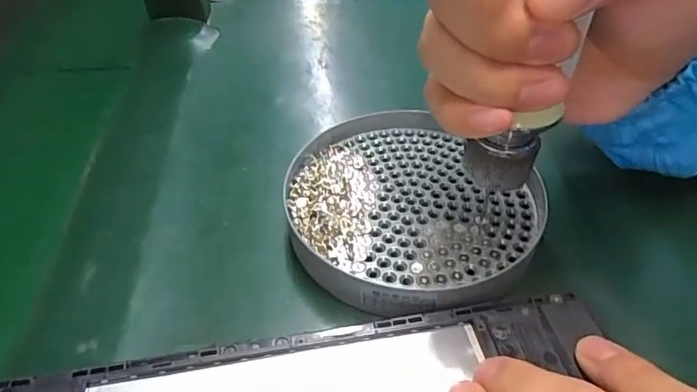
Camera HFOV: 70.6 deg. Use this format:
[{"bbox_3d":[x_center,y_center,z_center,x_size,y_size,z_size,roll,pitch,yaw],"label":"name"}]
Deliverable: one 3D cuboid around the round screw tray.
[{"bbox_3d":[0.026,0.004,0.223,0.109,0.019,0.110,0,44,0],"label":"round screw tray"}]

